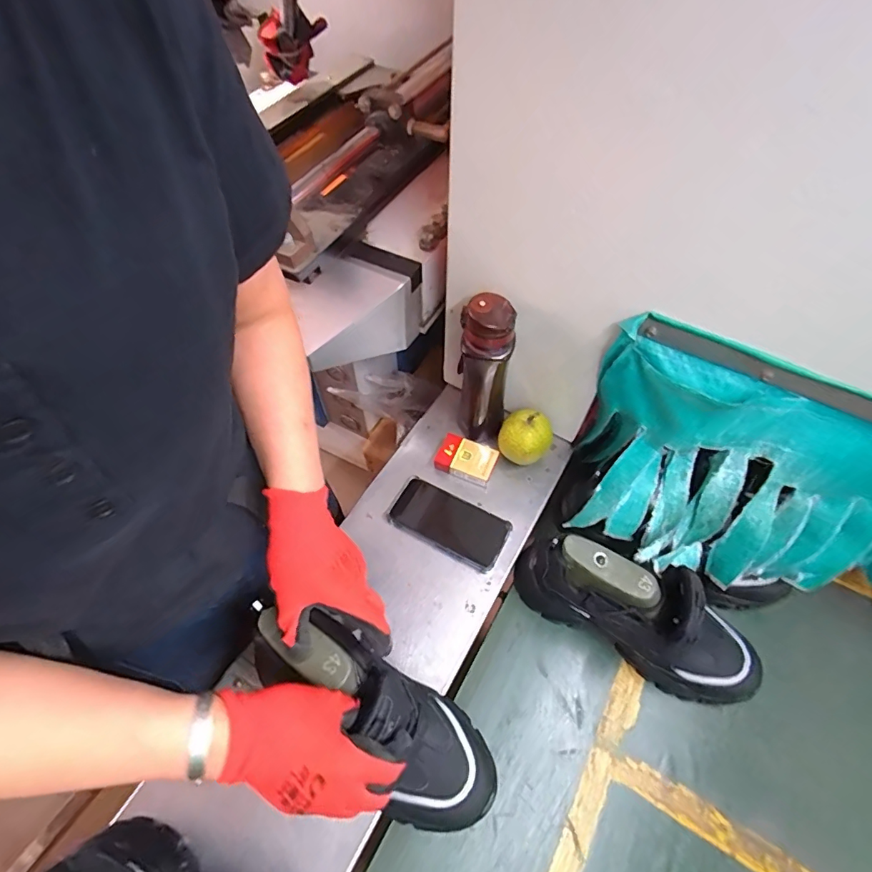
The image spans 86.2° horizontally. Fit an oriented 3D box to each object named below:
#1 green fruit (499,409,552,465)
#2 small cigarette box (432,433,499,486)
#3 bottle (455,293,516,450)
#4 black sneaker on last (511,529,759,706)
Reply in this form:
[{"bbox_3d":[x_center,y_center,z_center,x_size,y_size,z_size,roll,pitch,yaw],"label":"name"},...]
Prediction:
[{"bbox_3d":[0.134,0.006,0.698,0.077,0.084,0.064,15,59,10],"label":"green fruit"},{"bbox_3d":[0.044,0.036,0.712,0.089,0.024,0.060,23,61,14],"label":"small cigarette box"},{"bbox_3d":[0.067,-0.081,0.652,0.072,0.239,0.066,6,58,5],"label":"bottle"},{"bbox_3d":[0.256,0.220,0.573,0.312,0.162,0.112,20,60,13],"label":"black sneaker on last"}]

